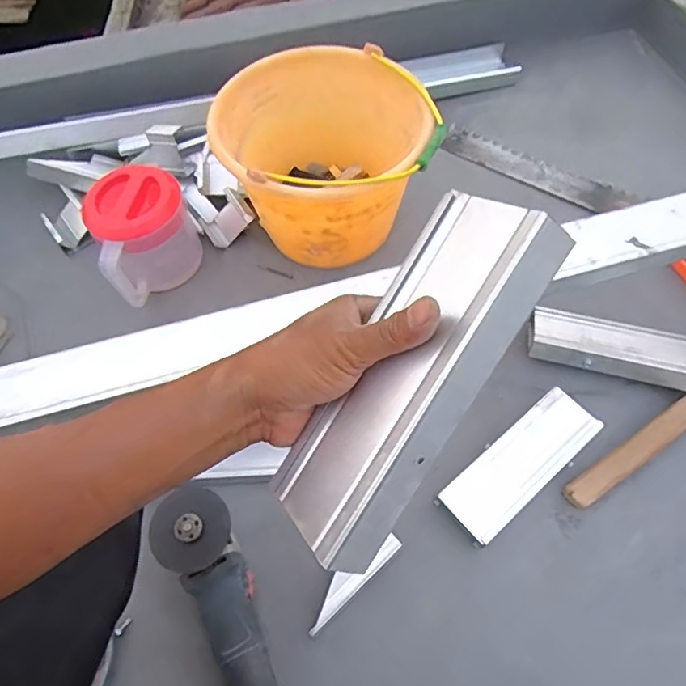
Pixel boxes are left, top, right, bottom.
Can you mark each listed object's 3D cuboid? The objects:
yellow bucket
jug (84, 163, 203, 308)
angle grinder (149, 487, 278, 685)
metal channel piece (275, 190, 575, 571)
[{"bbox_3d":[-0.025,-0.257,0.815,0.287,0.219,0.249,-7,60,-1],"label":"yellow bucket"},{"bbox_3d":[-0.294,-0.159,0.822,0.136,0.150,0.154,-20,61,-8],"label":"jug"},{"bbox_3d":[-0.100,0.318,0.568,0.086,0.080,0.315,-30,63,-13],"label":"angle grinder"},{"bbox_3d":[0.040,0.023,0.307,0.216,0.035,0.075,-57,37,6],"label":"metal channel piece"}]

